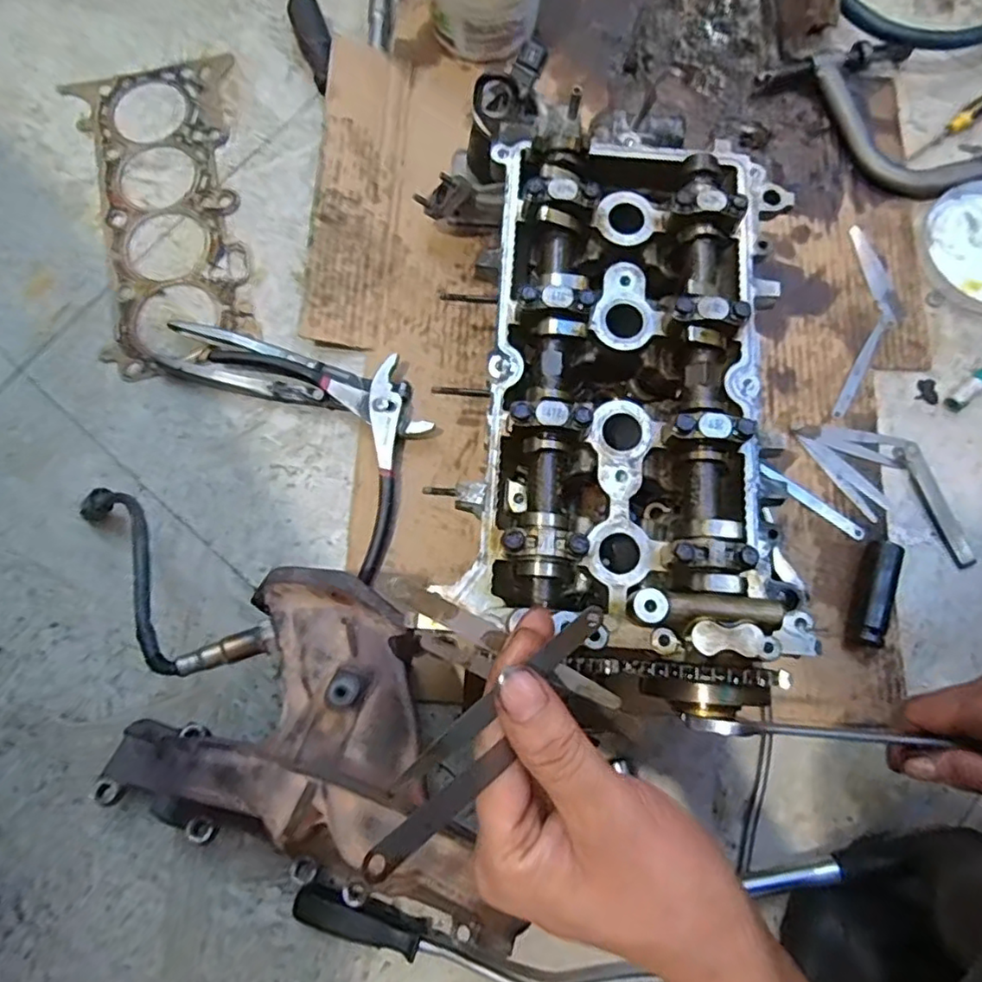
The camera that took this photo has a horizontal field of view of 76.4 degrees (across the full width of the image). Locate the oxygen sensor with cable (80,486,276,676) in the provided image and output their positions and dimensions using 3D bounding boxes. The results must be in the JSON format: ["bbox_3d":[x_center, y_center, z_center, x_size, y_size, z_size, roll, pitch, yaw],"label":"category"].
[{"bbox_3d":[-0.239,0.055,0.440,0.229,0.064,0.060,32,79,33],"label":"oxygen sensor with cable"}]

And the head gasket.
[{"bbox_3d":[-0.300,-0.261,0.576,0.141,0.006,0.323,-13,77,-2],"label":"head gasket"}]

